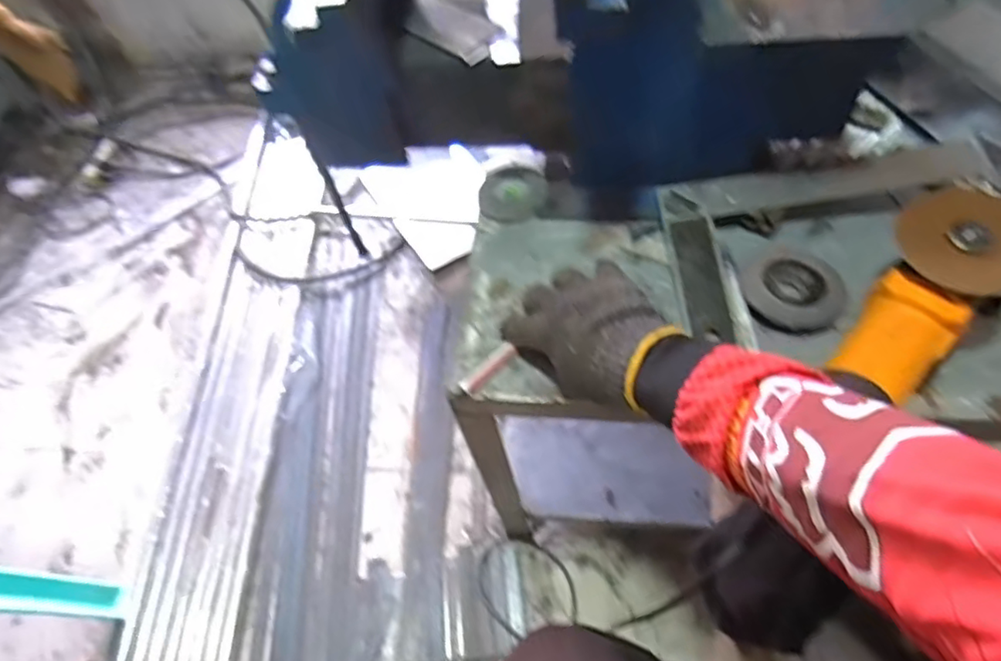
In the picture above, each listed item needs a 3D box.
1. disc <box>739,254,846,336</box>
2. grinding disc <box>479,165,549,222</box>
[{"bbox_3d":[0.273,-0.038,0.559,0.095,0.012,0.085,-30,61,-12],"label":"disc"},{"bbox_3d":[0.014,-0.151,0.663,0.075,0.006,0.070,-7,66,17],"label":"grinding disc"}]

